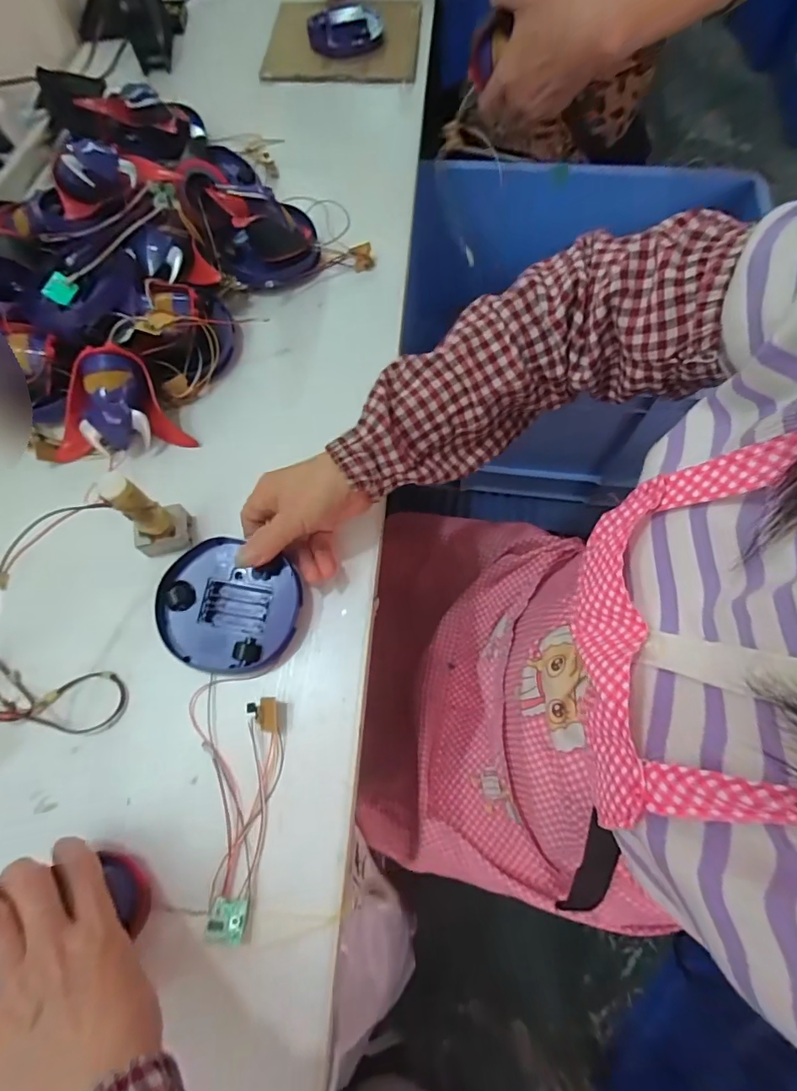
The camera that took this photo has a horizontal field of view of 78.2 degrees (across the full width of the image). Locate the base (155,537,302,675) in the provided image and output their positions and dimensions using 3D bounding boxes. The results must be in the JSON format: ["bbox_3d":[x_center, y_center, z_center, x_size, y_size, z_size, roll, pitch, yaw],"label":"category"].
[{"bbox_3d":[-0.136,0.049,0.392,0.104,0.026,0.098,-1,68,2],"label":"base"}]

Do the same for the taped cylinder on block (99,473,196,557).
[{"bbox_3d":[-0.205,-0.027,0.394,0.040,0.094,0.032,-14,68,-4],"label":"taped cylinder on block"}]

